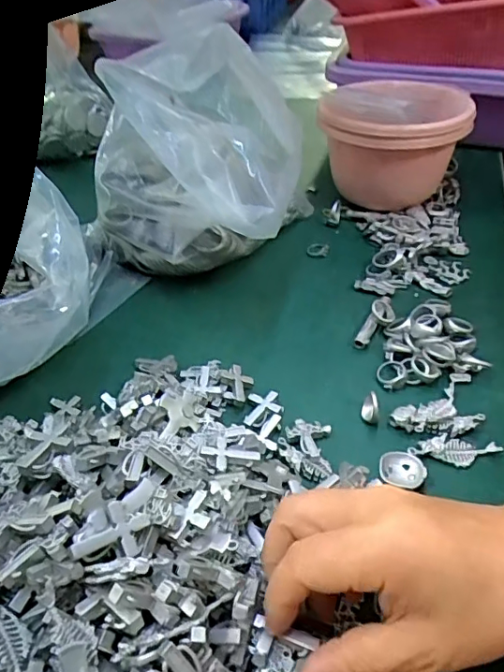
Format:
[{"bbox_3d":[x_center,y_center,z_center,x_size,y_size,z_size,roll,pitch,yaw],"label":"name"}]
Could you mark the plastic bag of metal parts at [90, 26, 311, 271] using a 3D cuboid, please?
[{"bbox_3d":[-0.038,-0.142,0.464,0.180,0.178,0.148,18,47,21],"label":"plastic bag of metal parts"}]

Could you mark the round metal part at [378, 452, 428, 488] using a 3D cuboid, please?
[{"bbox_3d":[0.094,0.083,0.333,0.028,0.009,0.025,17,46,20],"label":"round metal part"}]

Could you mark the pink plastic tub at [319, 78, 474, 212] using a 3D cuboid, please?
[{"bbox_3d":[0.146,-0.194,0.555,0.141,0.112,0.132,10,45,14],"label":"pink plastic tub"}]

